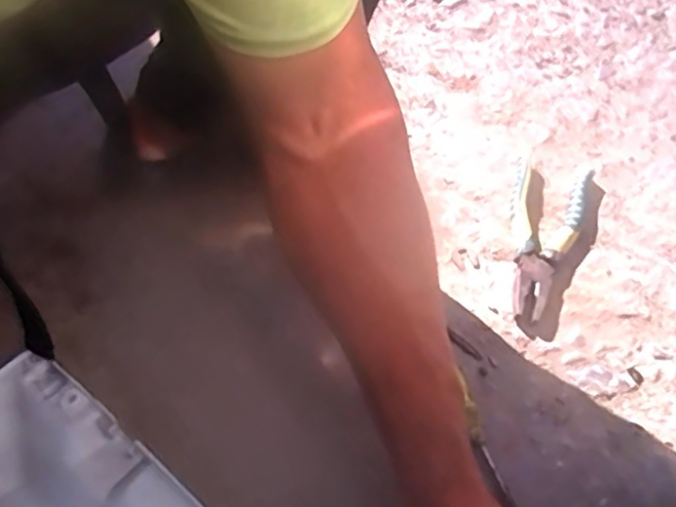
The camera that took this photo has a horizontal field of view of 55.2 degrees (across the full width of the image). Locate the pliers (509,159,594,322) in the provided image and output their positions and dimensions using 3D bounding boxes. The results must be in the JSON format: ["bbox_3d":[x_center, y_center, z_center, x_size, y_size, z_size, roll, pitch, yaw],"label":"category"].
[{"bbox_3d":[0.187,-0.019,0.598,0.068,0.016,0.181,16,54,13],"label":"pliers"}]

